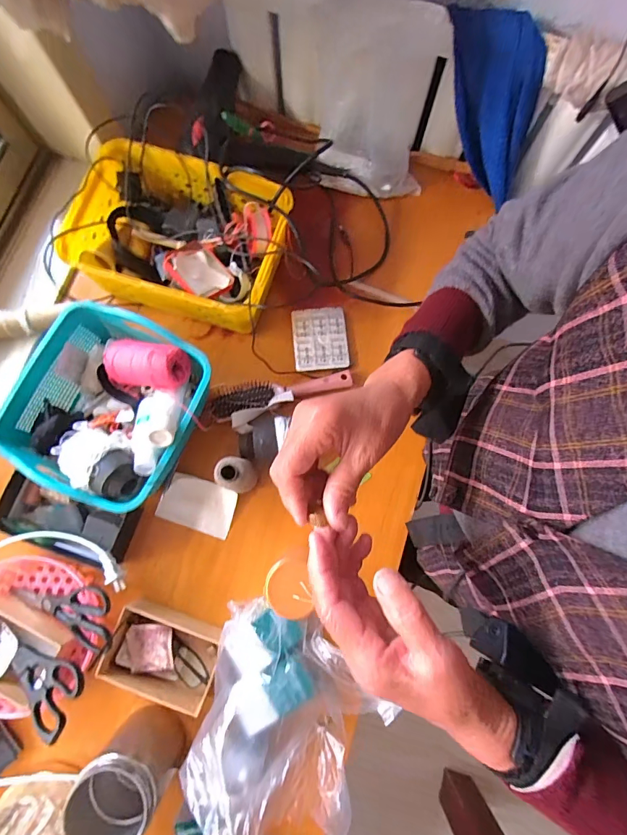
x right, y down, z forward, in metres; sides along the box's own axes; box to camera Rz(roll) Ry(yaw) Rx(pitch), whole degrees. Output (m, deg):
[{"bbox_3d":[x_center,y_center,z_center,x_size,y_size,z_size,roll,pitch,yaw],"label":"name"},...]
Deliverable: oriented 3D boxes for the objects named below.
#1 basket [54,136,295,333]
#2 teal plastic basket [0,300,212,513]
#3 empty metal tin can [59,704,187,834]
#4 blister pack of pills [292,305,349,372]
[{"bbox_3d":[-0.193,-0.266,0.620,0.301,0.104,0.212,17,79,3],"label":"basket"},{"bbox_3d":[-0.279,-0.016,0.568,0.249,0.095,0.240,27,80,5],"label":"teal plastic basket"},{"bbox_3d":[-0.218,0.424,0.478,0.084,0.102,0.088,0,79,0],"label":"empty metal tin can"},{"bbox_3d":[0.011,-0.130,0.656,0.085,0.006,0.105,-5,79,-1],"label":"blister pack of pills"}]

